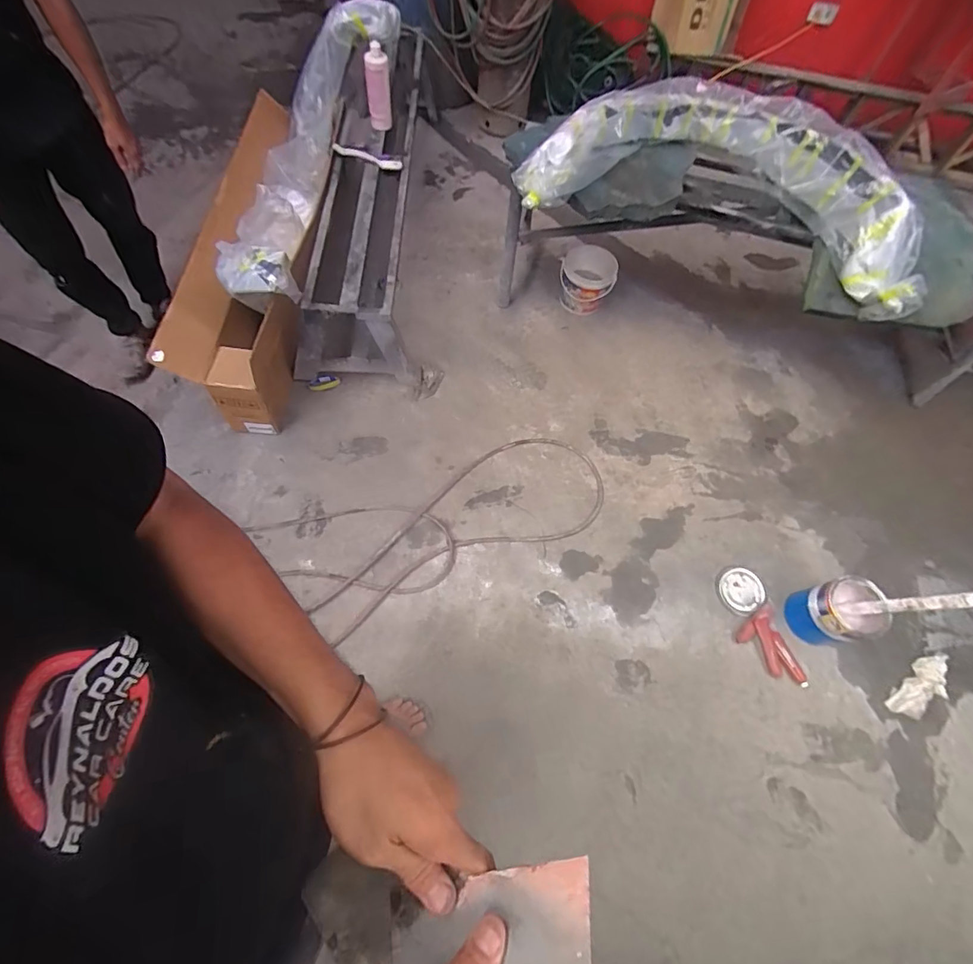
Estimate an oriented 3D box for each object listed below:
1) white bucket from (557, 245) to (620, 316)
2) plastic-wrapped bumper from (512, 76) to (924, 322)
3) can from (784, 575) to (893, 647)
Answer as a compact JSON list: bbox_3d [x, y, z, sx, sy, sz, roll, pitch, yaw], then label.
[{"bbox_3d":[0.367,-0.739,1.736,0.191,0.179,0.190,1,65,-3],"label":"white bucket"},{"bbox_3d":[0.631,-0.758,1.208,1.045,0.245,0.343,18,65,5],"label":"plastic-wrapped bumper"},{"bbox_3d":[0.946,0.354,1.284,0.142,0.208,0.153,1,65,-3],"label":"can"}]

